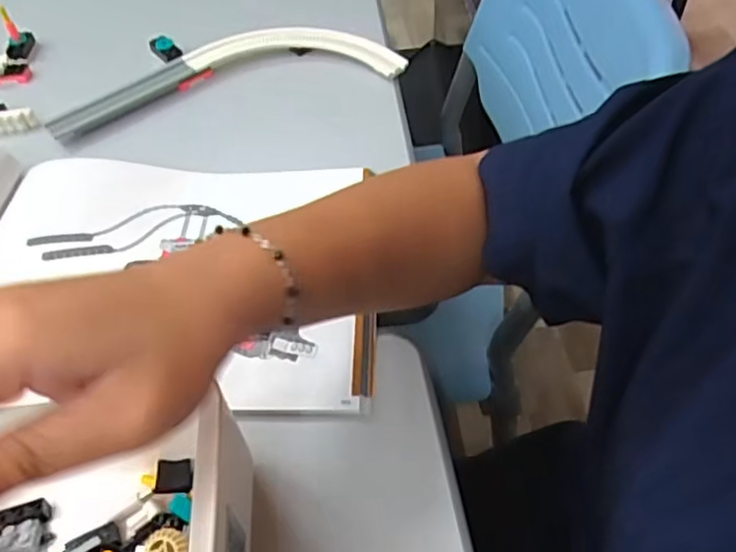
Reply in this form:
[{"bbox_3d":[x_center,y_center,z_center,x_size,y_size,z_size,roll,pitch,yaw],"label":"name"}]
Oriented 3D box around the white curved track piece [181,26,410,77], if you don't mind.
[{"bbox_3d":[-0.060,-0.196,0.549,0.183,0.018,0.049,1,51,3],"label":"white curved track piece"}]

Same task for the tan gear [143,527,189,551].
[{"bbox_3d":[-0.088,0.120,0.277,0.020,0.006,0.017,11,53,11],"label":"tan gear"}]

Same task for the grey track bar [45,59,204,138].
[{"bbox_3d":[-0.201,-0.147,0.524,0.125,0.010,0.018,-36,58,-24],"label":"grey track bar"}]

